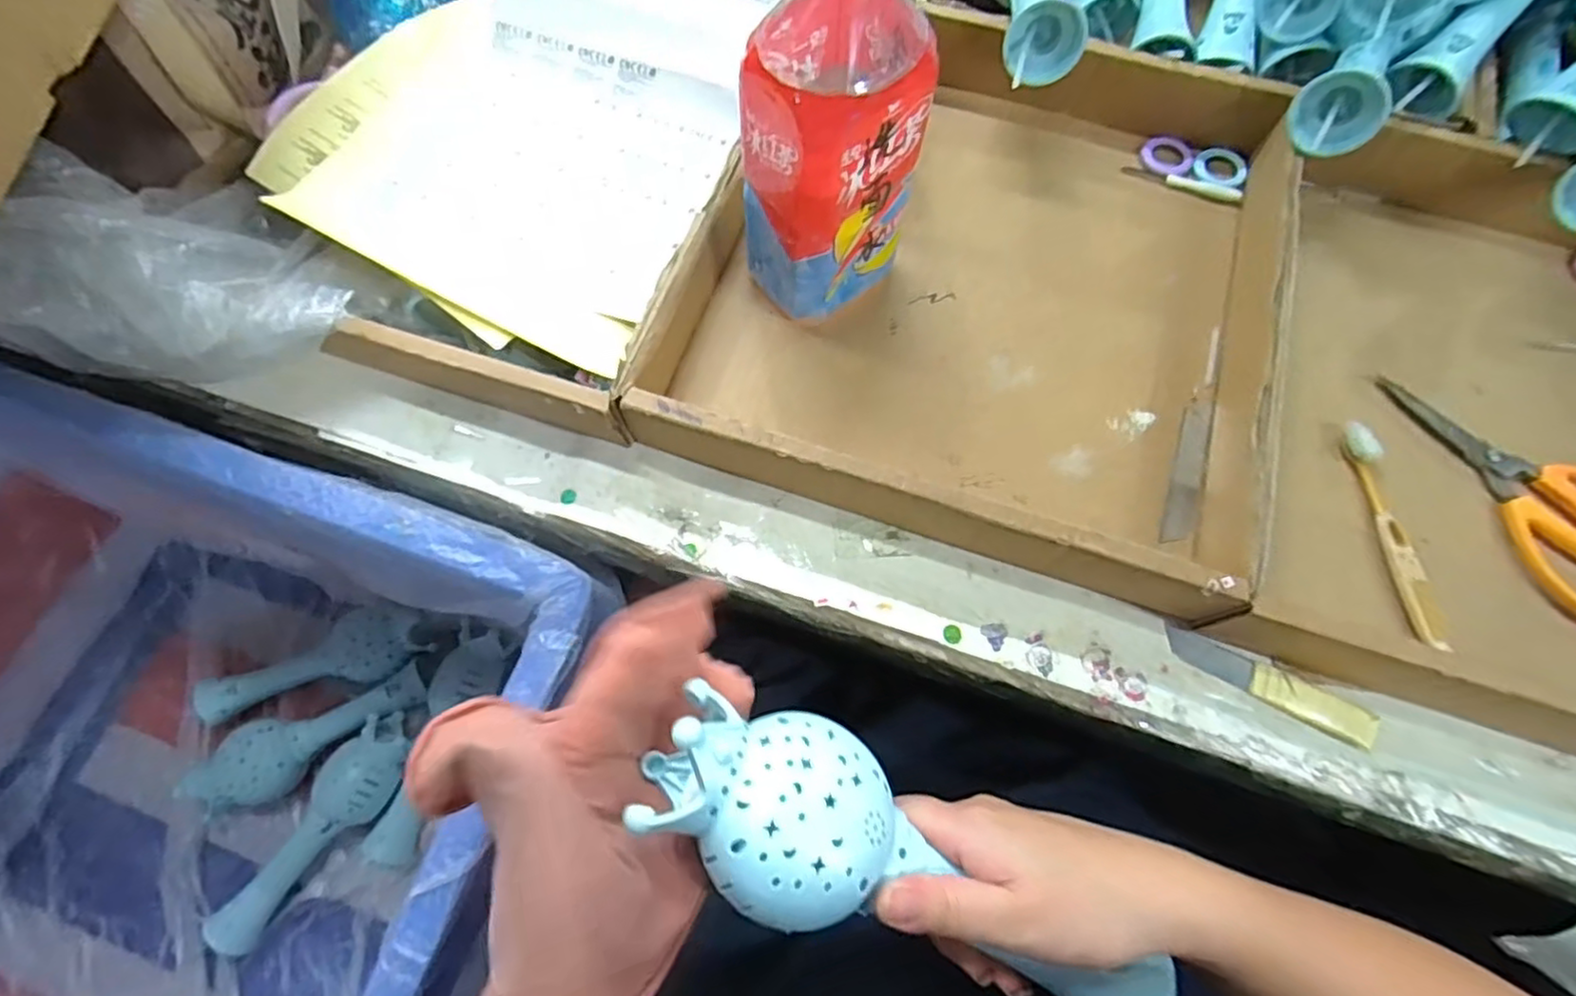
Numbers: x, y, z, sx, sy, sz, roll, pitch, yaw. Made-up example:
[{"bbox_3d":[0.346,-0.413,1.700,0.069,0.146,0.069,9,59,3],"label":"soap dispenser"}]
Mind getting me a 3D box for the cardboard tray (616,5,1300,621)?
[{"bbox_3d":[0.129,-0.157,0.449,0.346,0.055,0.377,19,71,4],"label":"cardboard tray"}]

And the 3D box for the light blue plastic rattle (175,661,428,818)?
[{"bbox_3d":[-0.476,0.248,0.697,0.218,0.051,0.077,-21,71,-8],"label":"light blue plastic rattle"}]

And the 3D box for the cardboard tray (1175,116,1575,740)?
[{"bbox_3d":[0.480,-0.043,0.422,0.416,0.065,0.392,20,71,4],"label":"cardboard tray"}]

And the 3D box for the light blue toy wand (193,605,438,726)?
[{"bbox_3d":[-0.488,0.174,0.722,0.227,0.066,0.065,-16,71,-6],"label":"light blue toy wand"}]

